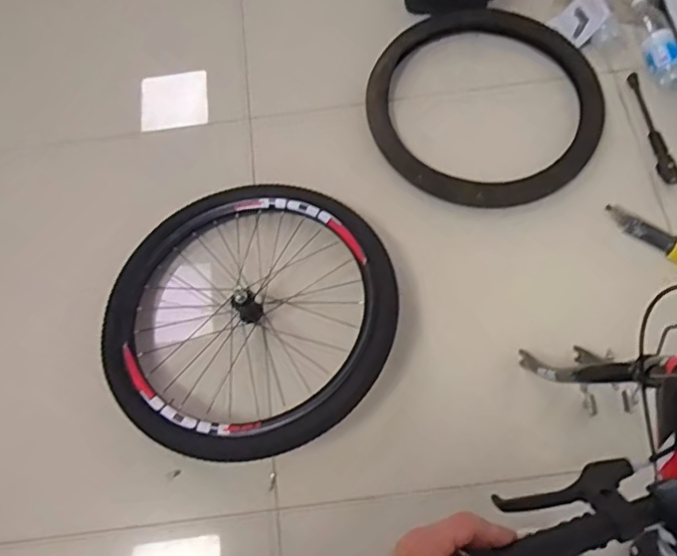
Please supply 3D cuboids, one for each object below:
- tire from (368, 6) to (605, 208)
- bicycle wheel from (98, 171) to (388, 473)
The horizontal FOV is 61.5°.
[{"bbox_3d":[0.316,-0.377,1.220,0.481,0.054,0.497,-7,72,-1],"label":"tire"},{"bbox_3d":[-0.161,0.061,1.068,0.505,0.125,0.539,-1,70,2],"label":"bicycle wheel"}]

